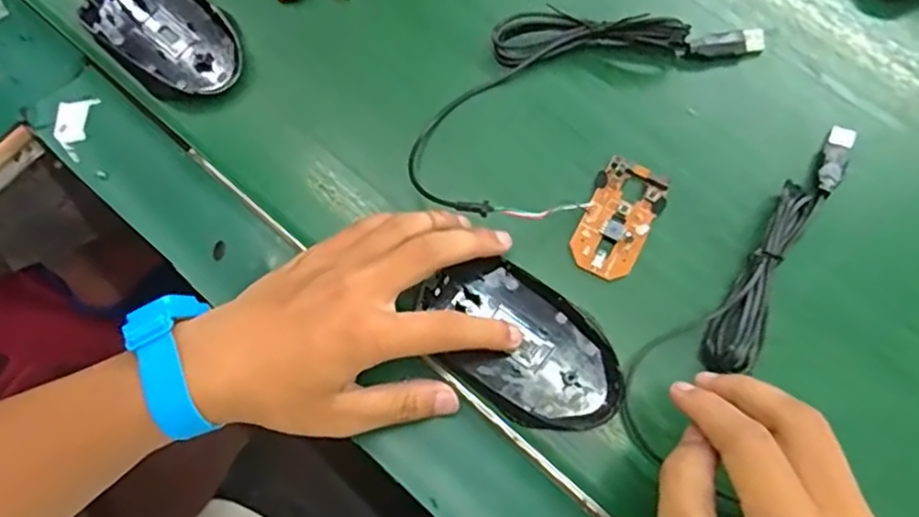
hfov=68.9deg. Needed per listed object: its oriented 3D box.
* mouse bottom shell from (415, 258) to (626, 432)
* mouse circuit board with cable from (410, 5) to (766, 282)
[{"bbox_3d":[0.032,0.045,0.352,0.112,0.009,0.064,37,77,12],"label":"mouse bottom shell"},{"bbox_3d":[0.070,-0.089,0.383,0.138,0.024,0.179,30,76,10],"label":"mouse circuit board with cable"}]

